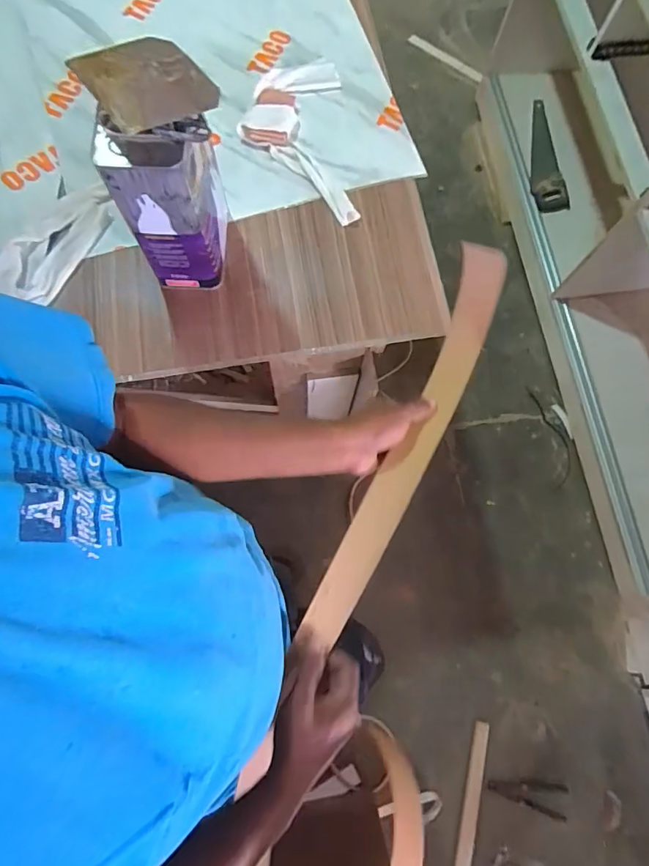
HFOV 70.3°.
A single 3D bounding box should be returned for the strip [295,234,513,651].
[{"bbox_3d":[0.084,0.023,0.500,0.060,0.110,0.428,26,86,5],"label":"strip"}]

